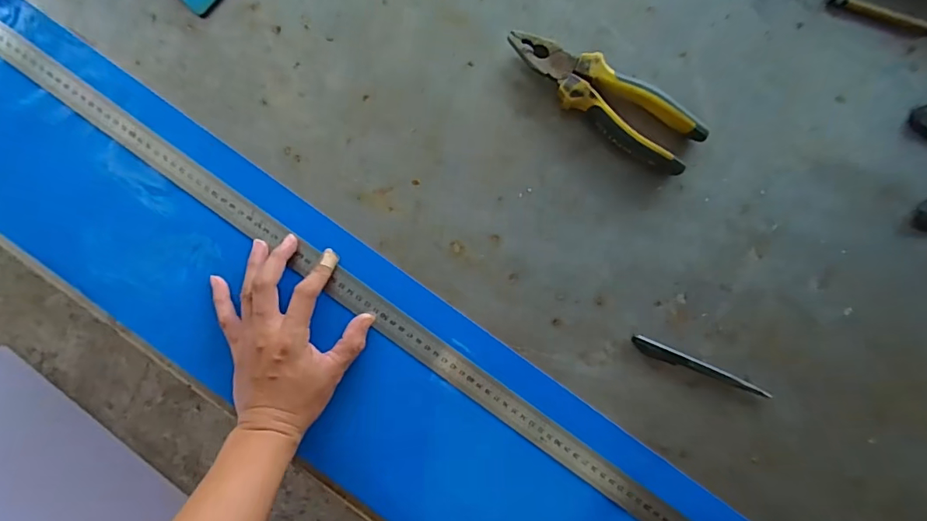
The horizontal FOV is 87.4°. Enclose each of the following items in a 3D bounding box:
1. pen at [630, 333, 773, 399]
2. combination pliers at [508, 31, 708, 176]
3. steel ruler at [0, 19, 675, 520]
[{"bbox_3d":[0.216,0.098,0.442,0.129,0.008,0.014,23,91,2],"label":"pen"},{"bbox_3d":[0.124,-0.147,0.434,0.187,0.028,0.053,35,91,1],"label":"combination pliers"},{"bbox_3d":[-0.081,0.049,0.457,0.976,0.008,0.028,36,91,2],"label":"steel ruler"}]

